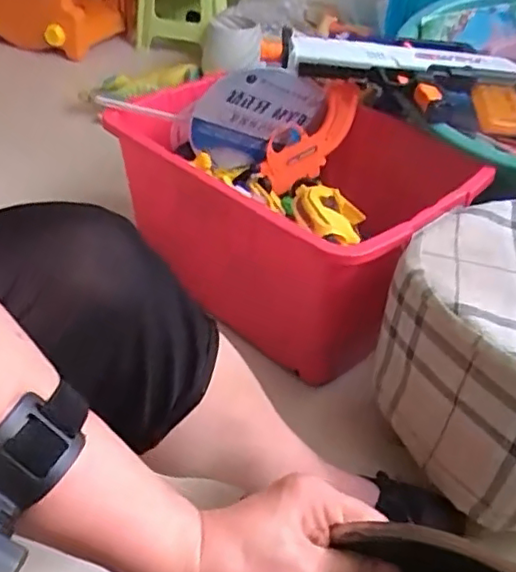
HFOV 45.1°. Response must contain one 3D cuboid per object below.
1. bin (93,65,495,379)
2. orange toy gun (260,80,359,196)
[{"bbox_3d":[0.026,-0.108,0.935,0.508,0.273,0.308,31,46,28],"label":"bin"},{"bbox_3d":[0.082,-0.224,0.942,0.082,0.194,0.039,31,35,-20],"label":"orange toy gun"}]

